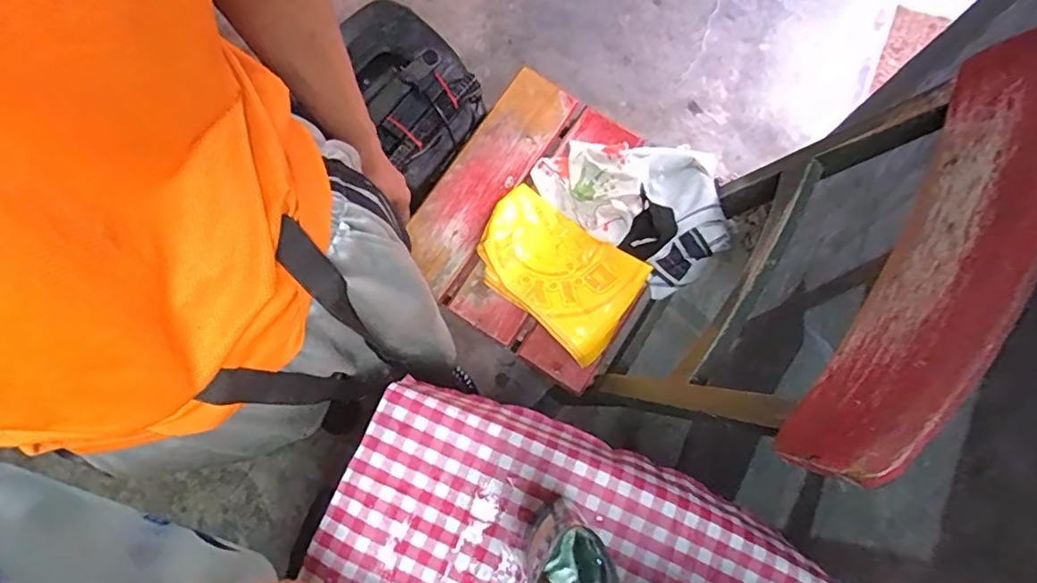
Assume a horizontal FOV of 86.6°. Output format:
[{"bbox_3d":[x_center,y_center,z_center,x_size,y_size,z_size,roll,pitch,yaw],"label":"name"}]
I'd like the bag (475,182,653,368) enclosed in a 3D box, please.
[{"bbox_3d":[0.051,-0.035,0.824,0.258,0.042,0.169,39,79,8],"label":"bag"}]

